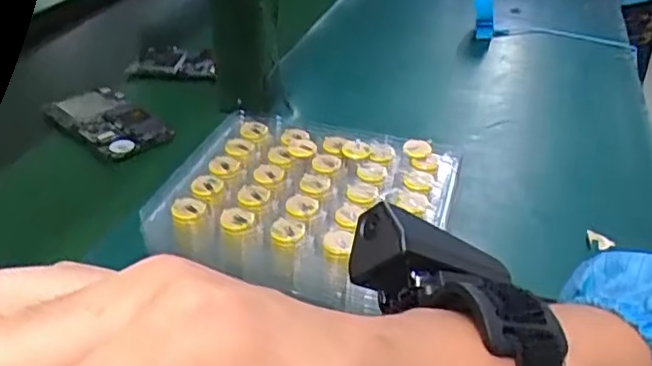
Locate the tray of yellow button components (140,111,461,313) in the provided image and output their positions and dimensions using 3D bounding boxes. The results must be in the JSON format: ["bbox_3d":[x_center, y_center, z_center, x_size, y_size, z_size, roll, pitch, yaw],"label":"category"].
[{"bbox_3d":[-0.012,0.012,0.403,0.175,0.045,0.145,8,34,11],"label":"tray of yellow button components"}]

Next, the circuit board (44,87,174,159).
[{"bbox_3d":[-0.189,-0.055,0.541,0.061,0.010,0.120,-27,42,-36],"label":"circuit board"}]

